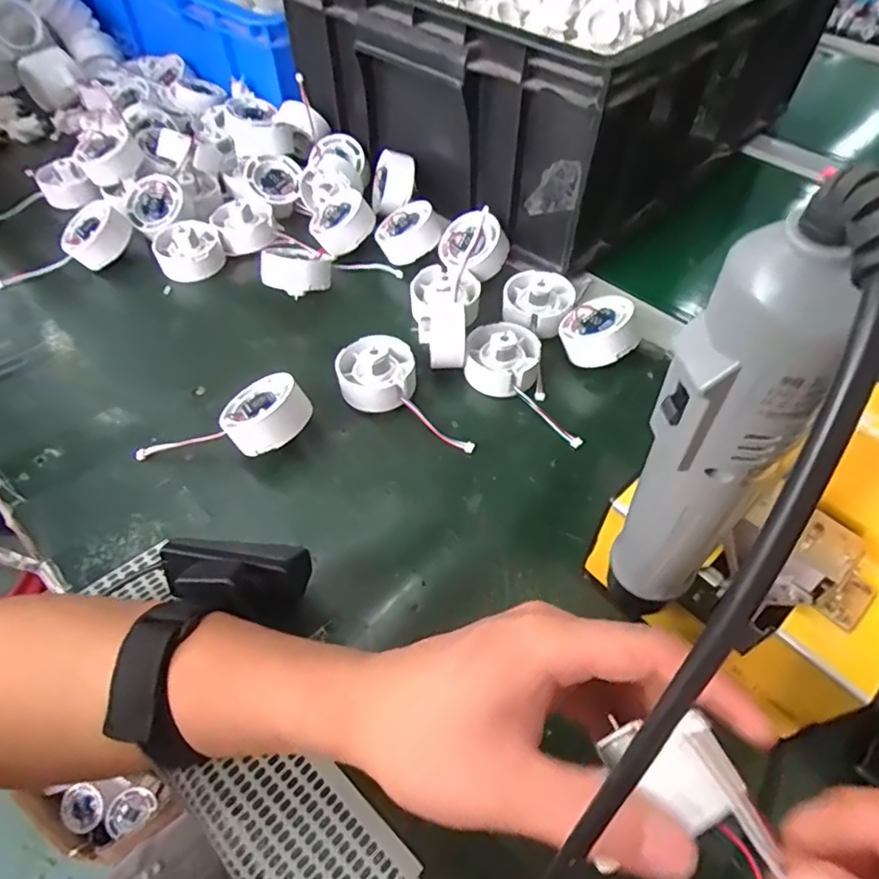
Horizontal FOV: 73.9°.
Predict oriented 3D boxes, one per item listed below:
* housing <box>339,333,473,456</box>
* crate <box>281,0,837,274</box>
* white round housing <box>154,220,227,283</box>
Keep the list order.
[{"bbox_3d":[-0.030,-0.029,0.404,0.056,0.031,0.108,-25,57,-17],"label":"housing"},{"bbox_3d":[0.116,-0.407,0.577,0.372,0.146,0.437,36,61,24],"label":"crate"},{"bbox_3d":[-0.217,-0.168,0.512,0.054,0.034,0.054,-17,55,-12],"label":"white round housing"}]

